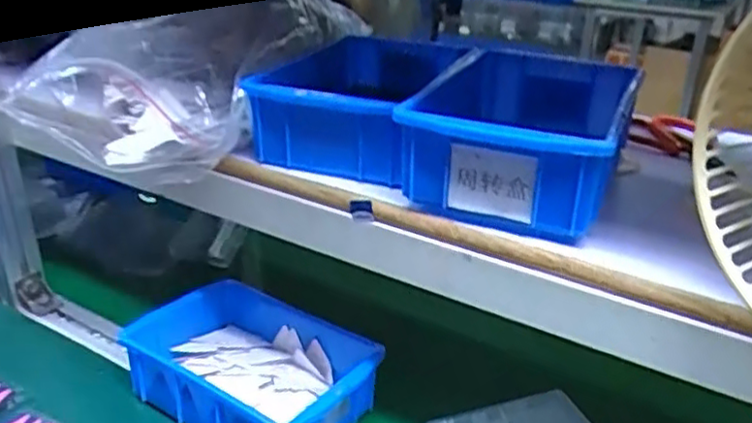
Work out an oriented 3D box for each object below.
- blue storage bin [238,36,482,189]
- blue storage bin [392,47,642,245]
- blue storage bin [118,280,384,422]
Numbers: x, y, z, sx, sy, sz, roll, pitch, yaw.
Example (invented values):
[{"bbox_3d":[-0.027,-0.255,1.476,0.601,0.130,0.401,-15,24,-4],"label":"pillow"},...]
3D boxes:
[{"bbox_3d":[-0.003,-0.090,0.543,0.132,0.069,0.231,10,27,15],"label":"blue storage bin"},{"bbox_3d":[0.101,-0.053,0.480,0.134,0.071,0.190,13,28,21],"label":"blue storage bin"},{"bbox_3d":[-0.104,0.138,0.597,0.199,0.062,0.142,20,31,33],"label":"blue storage bin"}]

